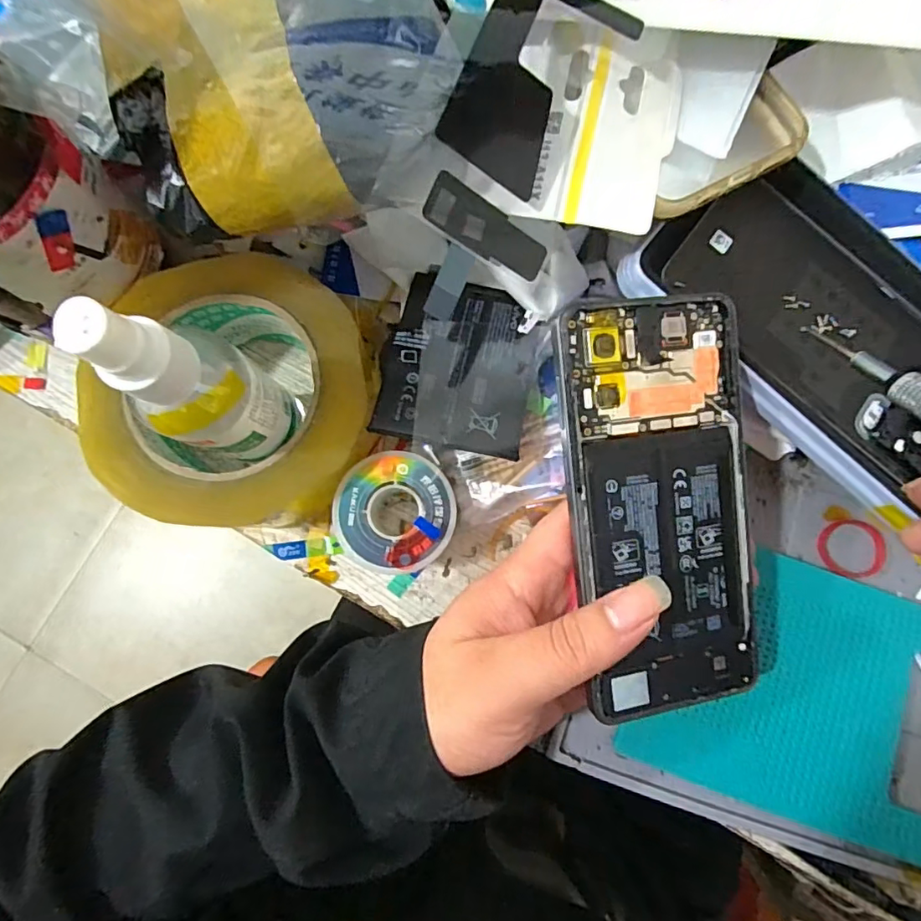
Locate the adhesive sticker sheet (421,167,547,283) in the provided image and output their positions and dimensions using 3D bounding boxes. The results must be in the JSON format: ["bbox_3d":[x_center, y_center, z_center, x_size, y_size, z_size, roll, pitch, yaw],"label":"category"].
[{"bbox_3d":[0.010,-0.082,0.186,0.049,0.004,0.017,23,96,-27],"label":"adhesive sticker sheet"}]

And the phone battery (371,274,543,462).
[{"bbox_3d":[0.000,-0.045,0.237,0.066,0.004,0.083,12,69,3],"label":"phone battery"}]

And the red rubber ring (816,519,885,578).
[{"bbox_3d":[0.191,0.043,0.253,0.032,0.004,0.027,3,82,0],"label":"red rubber ring"}]

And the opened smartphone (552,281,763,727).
[{"bbox_3d":[0.079,0.019,0.203,0.074,0.004,0.159,-7,94,-12],"label":"opened smartphone"}]

